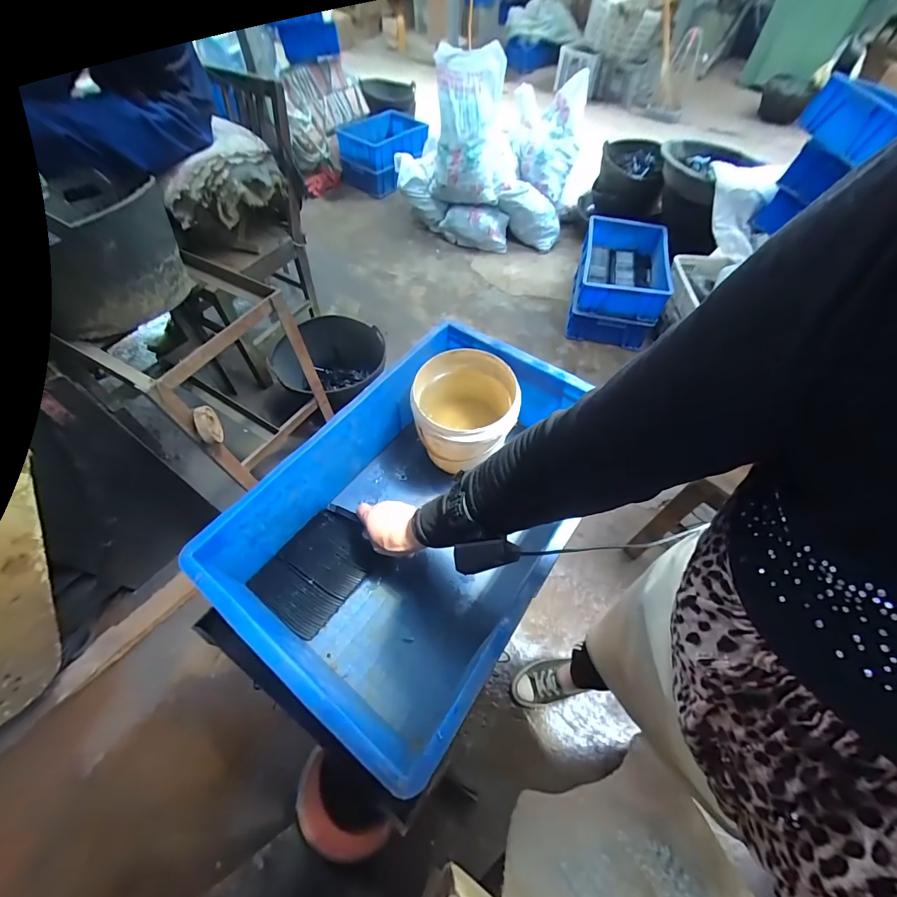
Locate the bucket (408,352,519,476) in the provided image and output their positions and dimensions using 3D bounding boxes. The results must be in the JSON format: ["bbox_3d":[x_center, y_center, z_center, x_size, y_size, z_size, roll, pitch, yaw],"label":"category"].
[{"bbox_3d":[0.025,-0.049,0.622,0.147,0.141,0.148,1,55,-1],"label":"bucket"}]

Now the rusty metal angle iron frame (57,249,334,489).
[{"bbox_3d":[-0.661,-0.203,1.090,0.436,0.428,0.383,24,58,15],"label":"rusty metal angle iron frame"}]

